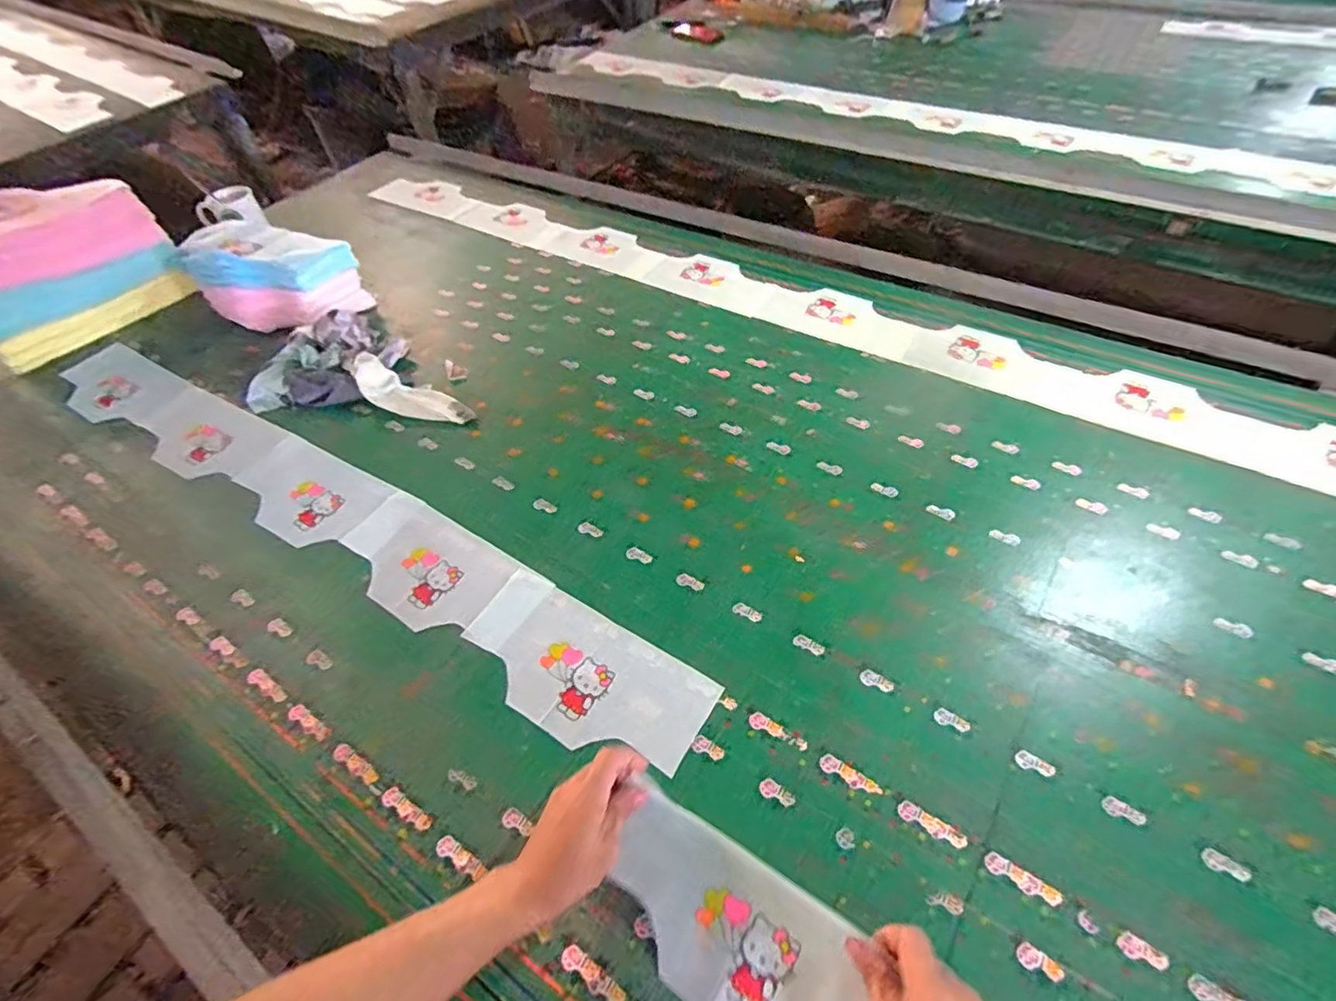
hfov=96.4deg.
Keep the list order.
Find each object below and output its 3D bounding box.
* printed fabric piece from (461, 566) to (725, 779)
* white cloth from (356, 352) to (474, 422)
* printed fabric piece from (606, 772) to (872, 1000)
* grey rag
[{"bbox_3d":[-0.097,0.184,0.649,0.287,0.008,0.132,27,58,22],"label":"printed fabric piece"},{"bbox_3d":[-0.403,-0.163,0.934,0.225,0.030,0.063,24,58,7],"label":"white cloth"},{"bbox_3d":[0.055,0.351,0.475,0.225,0.011,0.116,28,78,21],"label":"printed fabric piece"},{"bbox_3d":[-0.560,-0.235,0.989,0.200,0.054,0.251,20,55,18],"label":"grey rag"}]

